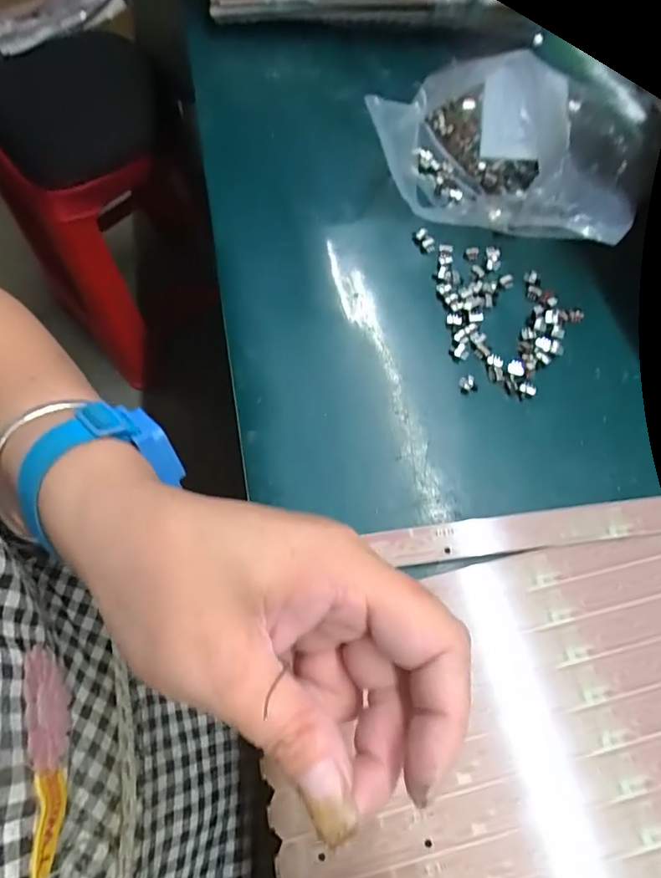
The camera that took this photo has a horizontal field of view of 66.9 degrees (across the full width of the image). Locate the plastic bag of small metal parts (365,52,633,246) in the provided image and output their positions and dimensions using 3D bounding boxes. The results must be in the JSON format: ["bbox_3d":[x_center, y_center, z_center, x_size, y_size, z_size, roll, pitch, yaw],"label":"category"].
[{"bbox_3d":[0.120,-0.201,0.351,0.183,0.046,0.128,37,69,15],"label":"plastic bag of small metal parts"}]

